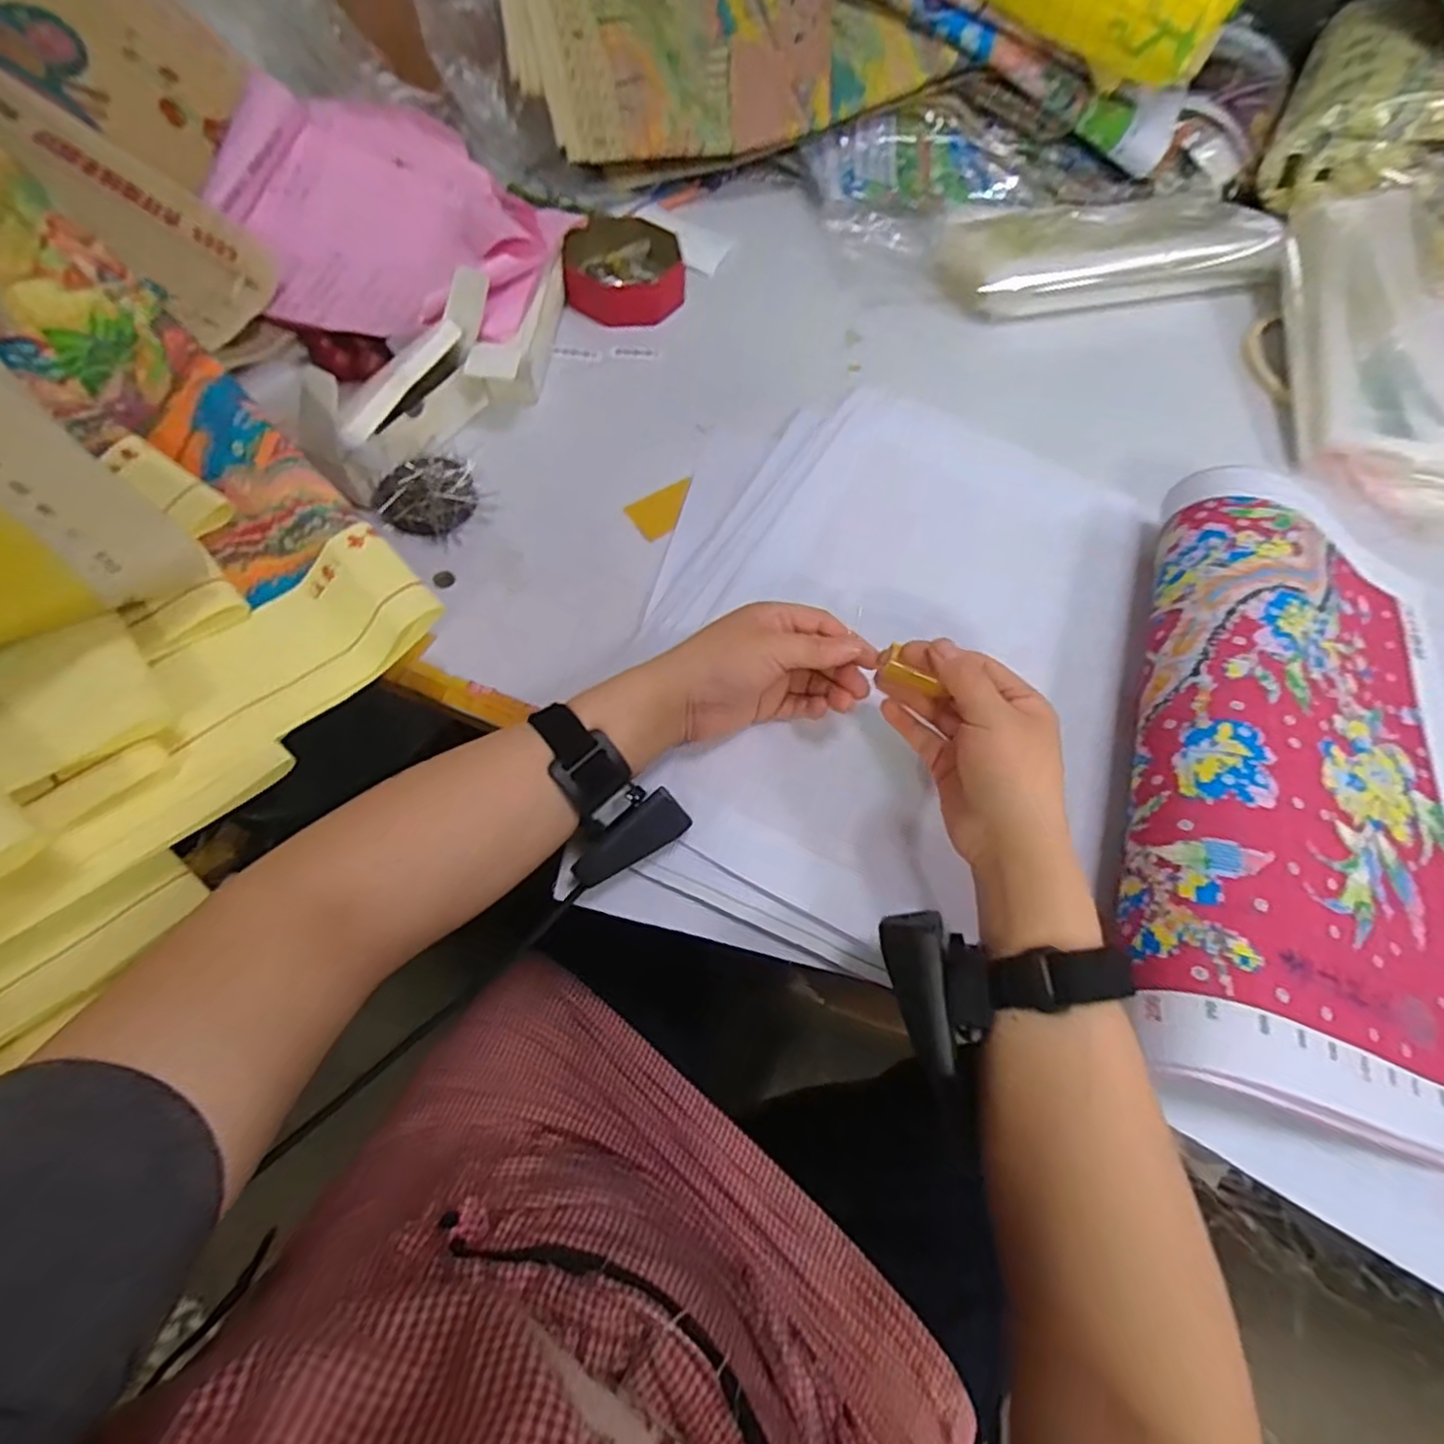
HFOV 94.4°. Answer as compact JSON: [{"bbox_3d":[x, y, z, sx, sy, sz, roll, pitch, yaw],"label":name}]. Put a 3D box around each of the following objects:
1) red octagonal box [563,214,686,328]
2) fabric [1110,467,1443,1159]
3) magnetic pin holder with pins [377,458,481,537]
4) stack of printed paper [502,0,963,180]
[{"bbox_3d":[-0.094,-0.432,0.638,0.112,0.042,0.111,-10,62,-7],"label":"red octagonal box"},{"bbox_3d":[0.375,0.024,0.414,0.253,0.065,0.408,14,64,5],"label":"fabric"},{"bbox_3d":[-0.227,-0.173,0.518,0.072,0.030,0.059,-23,67,-18],"label":"magnetic pin holder with pins"},{"bbox_3d":[-0.018,-0.788,0.716,0.483,0.113,0.355,-17,83,-19],"label":"stack of printed paper"}]

